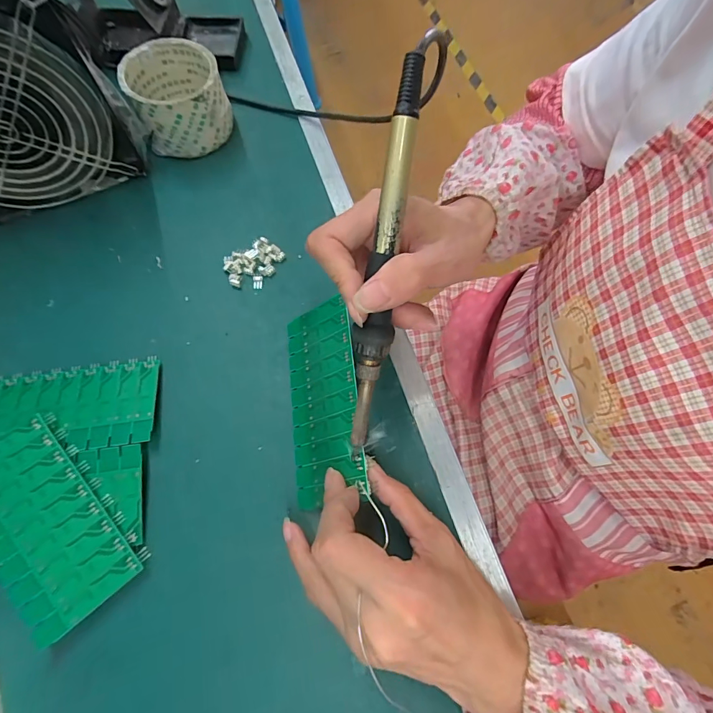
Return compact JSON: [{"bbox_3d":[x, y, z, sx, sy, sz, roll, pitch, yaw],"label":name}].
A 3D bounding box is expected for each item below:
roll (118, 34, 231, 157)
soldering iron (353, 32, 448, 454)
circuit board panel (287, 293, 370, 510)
[{"bbox_3d":[-0.164,-0.238,0.369,0.079,0.058,0.083,0,68,-1],"label":"roll"},{"bbox_3d":[0.015,-0.045,0.199,0.020,0.015,0.205,9,106,2],"label":"soldering iron"},{"bbox_3d":[-0.024,0.027,0.270,0.061,0.004,0.133,-25,62,36],"label":"circuit board panel"}]

